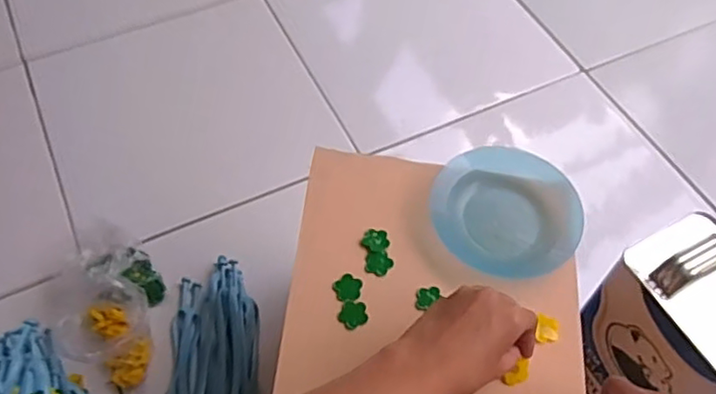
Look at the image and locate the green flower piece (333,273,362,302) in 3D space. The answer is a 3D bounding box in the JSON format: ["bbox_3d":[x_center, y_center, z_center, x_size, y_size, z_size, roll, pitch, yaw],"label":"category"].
[{"bbox_3d":[-0.008,0.077,0.526,0.023,0.004,0.025,33,62,19],"label":"green flower piece"}]

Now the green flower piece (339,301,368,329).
[{"bbox_3d":[-0.003,0.096,0.514,0.022,0.004,0.023,0,57,-1],"label":"green flower piece"}]

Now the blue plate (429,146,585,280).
[{"bbox_3d":[0.131,0.011,0.558,0.127,0.029,0.121,0,57,-1],"label":"blue plate"}]

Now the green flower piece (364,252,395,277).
[{"bbox_3d":[0.018,0.055,0.531,0.023,0.004,0.023,0,57,-1],"label":"green flower piece"}]

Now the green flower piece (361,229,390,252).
[{"bbox_3d":[0.016,0.037,0.551,0.023,0.004,0.021,5,57,2],"label":"green flower piece"}]

